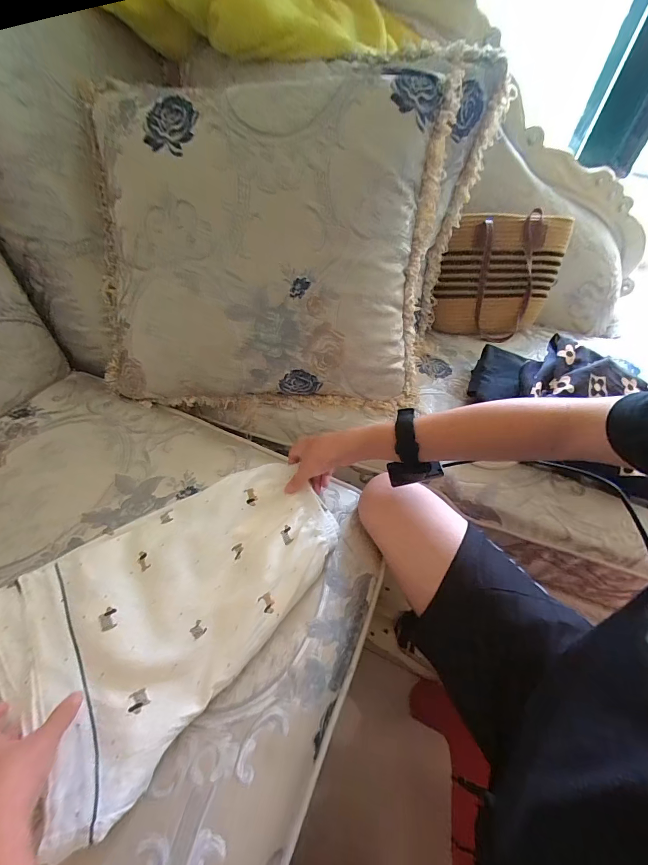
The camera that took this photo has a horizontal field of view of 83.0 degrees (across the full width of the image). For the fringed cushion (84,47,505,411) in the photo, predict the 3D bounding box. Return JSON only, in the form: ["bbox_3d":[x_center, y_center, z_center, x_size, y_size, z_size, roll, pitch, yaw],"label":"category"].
[{"bbox_3d":[-0.055,-0.305,0.632,0.611,0.501,0.208,0,26,0],"label":"fringed cushion"}]

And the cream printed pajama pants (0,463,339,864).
[{"bbox_3d":[-0.170,0.176,0.450,0.258,0.034,0.376,37,57,24],"label":"cream printed pajama pants"}]

